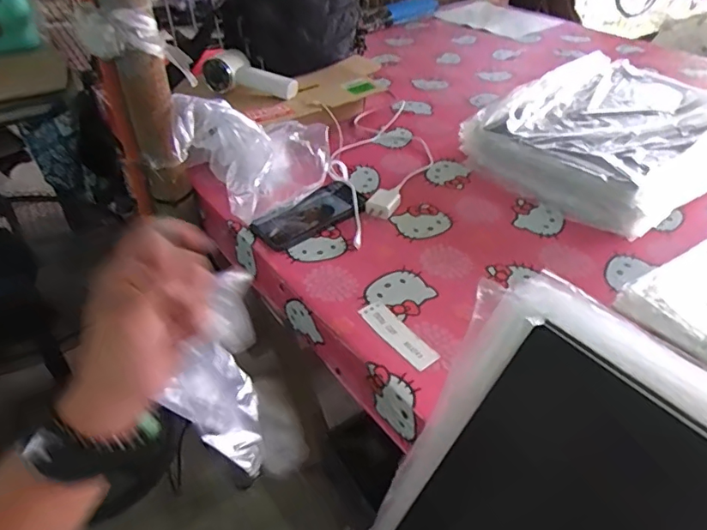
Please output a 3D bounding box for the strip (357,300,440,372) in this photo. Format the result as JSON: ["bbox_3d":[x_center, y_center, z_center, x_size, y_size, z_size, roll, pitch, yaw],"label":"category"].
[{"bbox_3d":[0.049,0.075,0.574,0.034,0.004,0.107,-26,46,-28],"label":"strip"}]

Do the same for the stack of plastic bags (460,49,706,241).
[{"bbox_3d":[0.409,-0.205,0.831,0.373,0.092,0.320,-24,45,-26],"label":"stack of plastic bags"}]

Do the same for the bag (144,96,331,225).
[{"bbox_3d":[-0.151,-0.162,0.758,0.169,0.141,0.219,32,50,32],"label":"bag"}]

